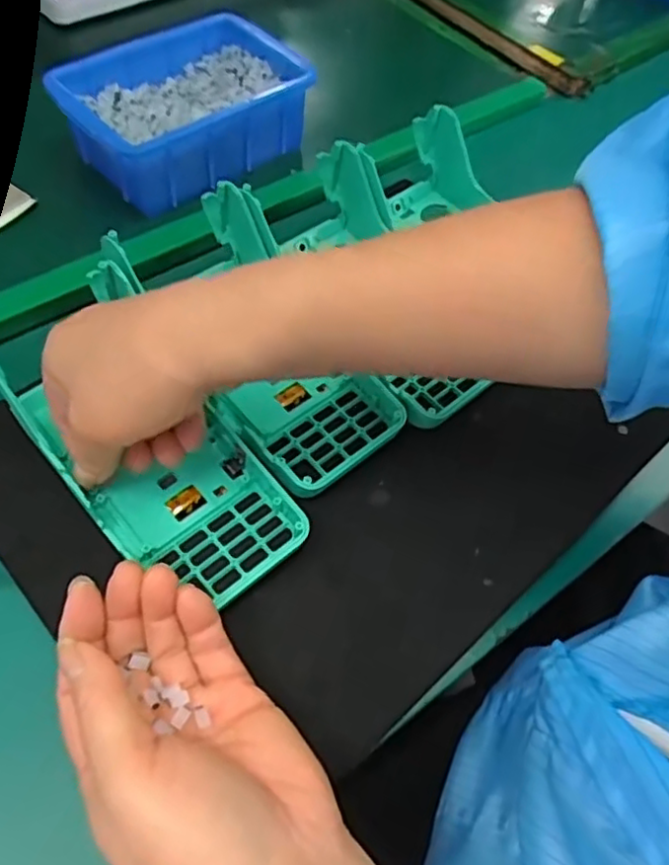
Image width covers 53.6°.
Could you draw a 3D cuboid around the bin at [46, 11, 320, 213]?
[{"bbox_3d":[-0.102,-0.213,0.438,0.150,0.055,0.116,-33,66,-23],"label":"bin"}]

